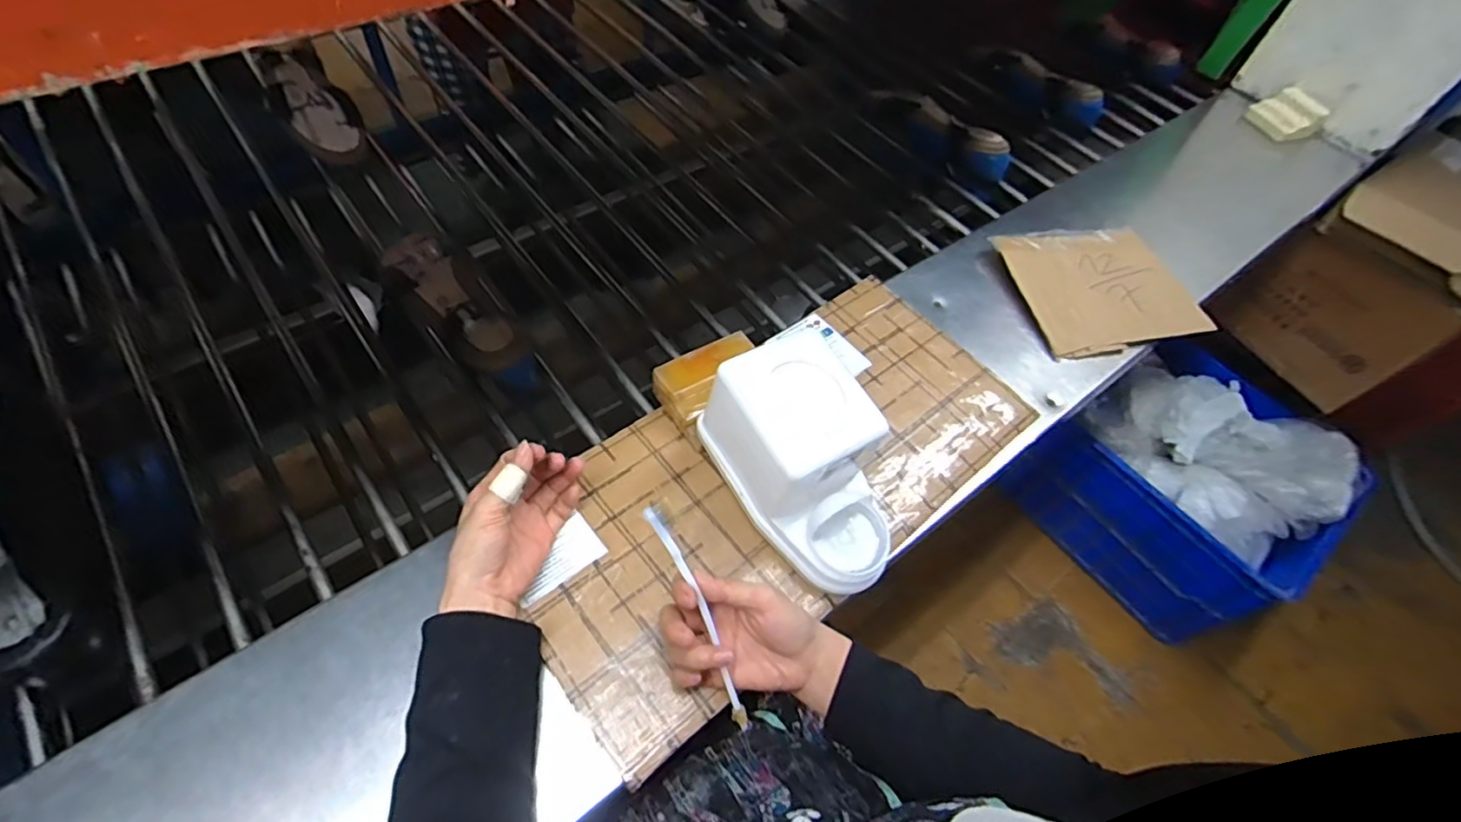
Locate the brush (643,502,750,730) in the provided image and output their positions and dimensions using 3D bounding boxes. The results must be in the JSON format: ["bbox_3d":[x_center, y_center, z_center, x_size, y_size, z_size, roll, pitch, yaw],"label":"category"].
[{"bbox_3d":[-0.021,0.143,0.444,0.016,0.005,0.170,-24,96,-18],"label":"brush"}]

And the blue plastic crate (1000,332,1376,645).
[{"bbox_3d":[0.919,0.143,1.321,0.390,0.331,0.465,-35,66,-25],"label":"blue plastic crate"}]

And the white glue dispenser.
[{"bbox_3d":[0.064,0.042,0.507,0.103,0.122,0.177,-25,62,-20],"label":"white glue dispenser"}]

